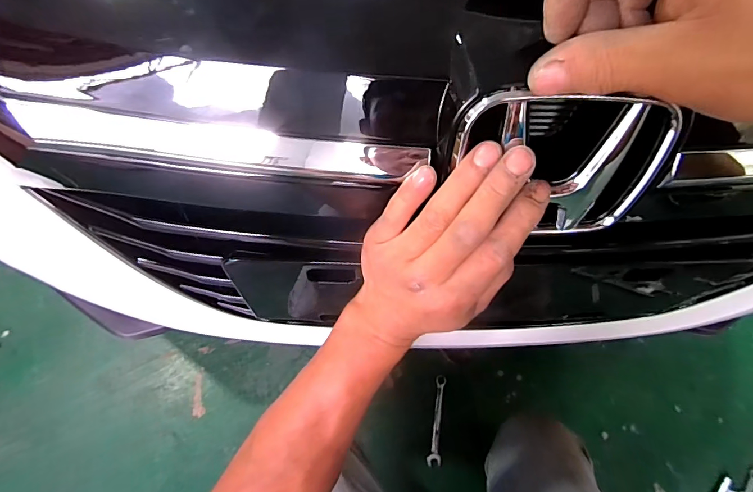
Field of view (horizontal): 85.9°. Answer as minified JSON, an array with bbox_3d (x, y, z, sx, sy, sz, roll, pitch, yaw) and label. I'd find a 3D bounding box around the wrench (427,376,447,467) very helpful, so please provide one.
[{"bbox_3d":[0.131,0.375,0.876,0.028,0.009,0.180,8,62,2],"label":"wrench"}]

